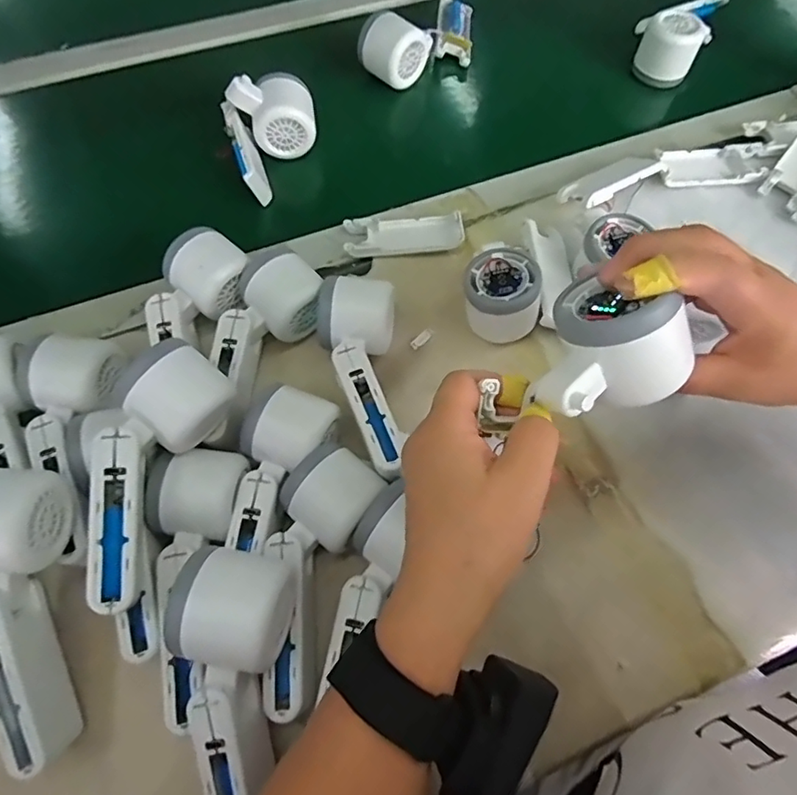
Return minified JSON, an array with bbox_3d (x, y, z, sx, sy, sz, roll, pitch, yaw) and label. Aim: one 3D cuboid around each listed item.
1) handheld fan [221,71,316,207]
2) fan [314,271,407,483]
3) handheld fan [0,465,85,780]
[{"bbox_3d":[-0.117,-0.249,0.528,0.086,0.073,0.108,-15,65,-8],"label":"handheld fan"},{"bbox_3d":[-0.026,-0.015,0.421,0.062,0.052,0.164,-6,64,-4],"label":"fan"},{"bbox_3d":[-0.219,0.123,0.319,0.053,0.045,0.164,-11,88,-4],"label":"handheld fan"}]

